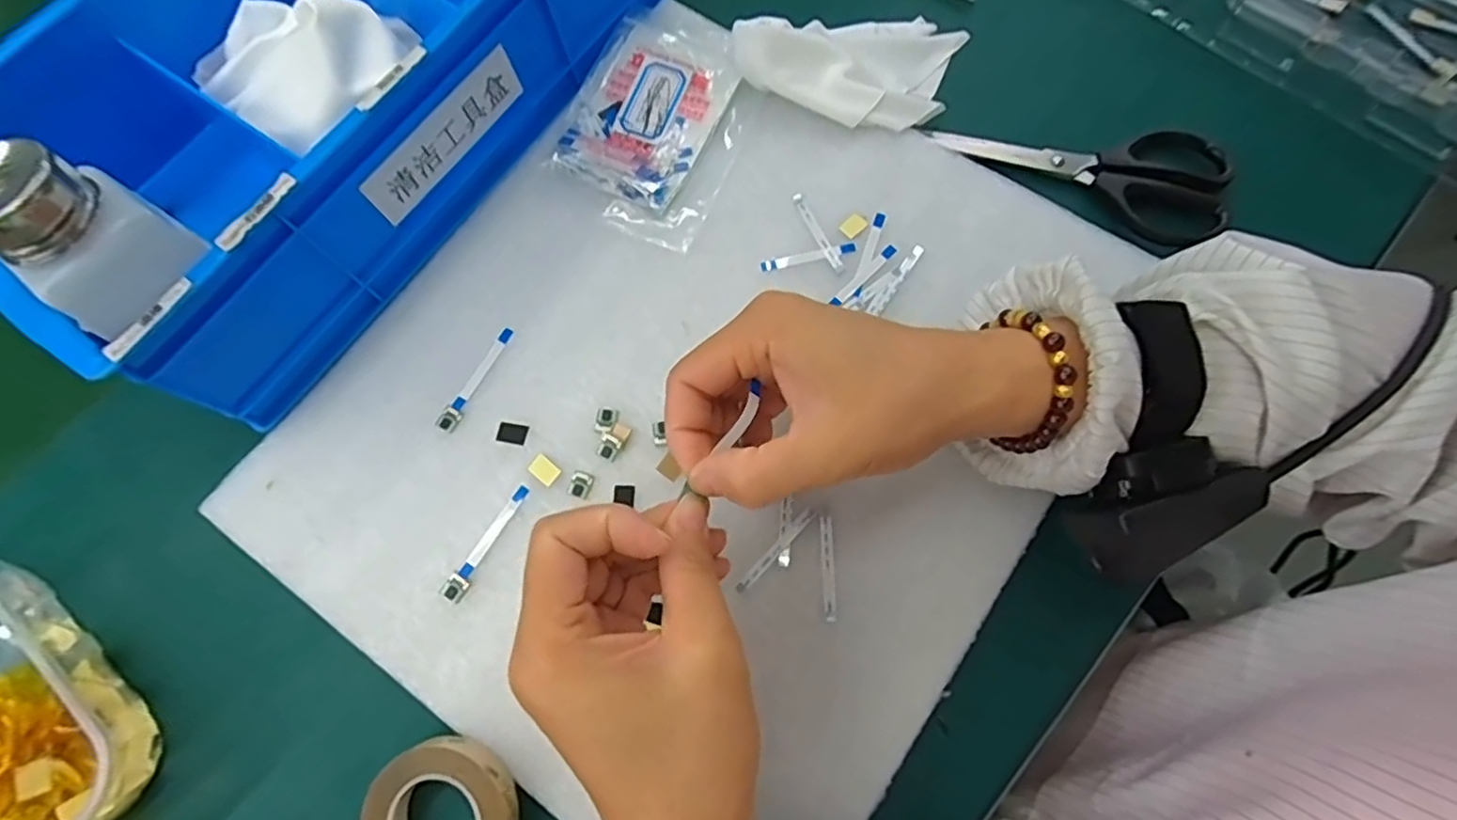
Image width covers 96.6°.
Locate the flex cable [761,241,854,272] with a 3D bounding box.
[{"bbox_3d":[0.042,-0.081,0.341,0.050,0.004,0.006,-11,72,-1],"label":"flex cable"}]

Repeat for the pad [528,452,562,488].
[{"bbox_3d":[-0.089,0.028,0.314,0.015,0.004,0.011,39,78,13],"label":"pad"}]

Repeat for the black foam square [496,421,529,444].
[{"bbox_3d":[-0.106,0.012,0.320,0.015,0.004,0.010,10,75,4],"label":"black foam square"}]

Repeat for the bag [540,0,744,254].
[{"bbox_3d":[-0.037,-0.166,0.365,0.094,0.012,0.144,22,74,9],"label":"bag"}]

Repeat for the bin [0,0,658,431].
[{"bbox_3d":[-0.214,-0.188,0.342,0.203,0.086,0.345,32,76,12],"label":"bin"}]

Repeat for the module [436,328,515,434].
[{"bbox_3d":[-0.127,-0.016,0.328,0.010,0.004,0.061,28,75,11],"label":"module"}]

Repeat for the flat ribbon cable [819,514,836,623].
[{"bbox_3d":[0.045,0.072,0.296,0.006,0.004,0.047,-1,72,2],"label":"flat ribbon cable"}]

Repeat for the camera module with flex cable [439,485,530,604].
[{"bbox_3d":[-0.114,0.062,0.305,0.009,0.004,0.060,29,76,11],"label":"camera module with flex cable"}]

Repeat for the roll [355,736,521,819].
[{"bbox_3d":[-0.120,0.172,0.275,0.065,0.026,0.060,-1,72,2],"label":"roll"}]

